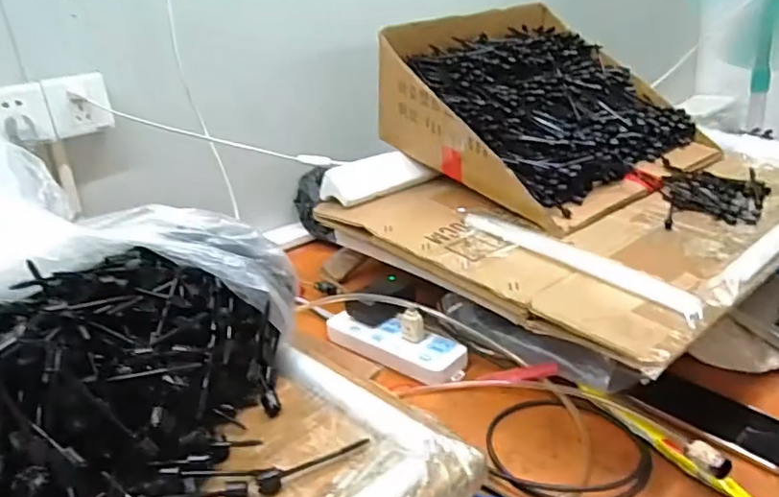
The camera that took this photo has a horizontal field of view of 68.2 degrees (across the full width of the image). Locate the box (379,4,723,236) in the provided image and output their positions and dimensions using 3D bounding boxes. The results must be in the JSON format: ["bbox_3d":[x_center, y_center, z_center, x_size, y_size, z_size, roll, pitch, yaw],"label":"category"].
[{"bbox_3d":[0.265,-0.246,0.960,0.434,0.269,0.371,-19,26,-30],"label":"box"}]

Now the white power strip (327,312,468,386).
[{"bbox_3d":[0.001,0.132,0.780,0.204,0.032,0.068,11,27,34],"label":"white power strip"}]

